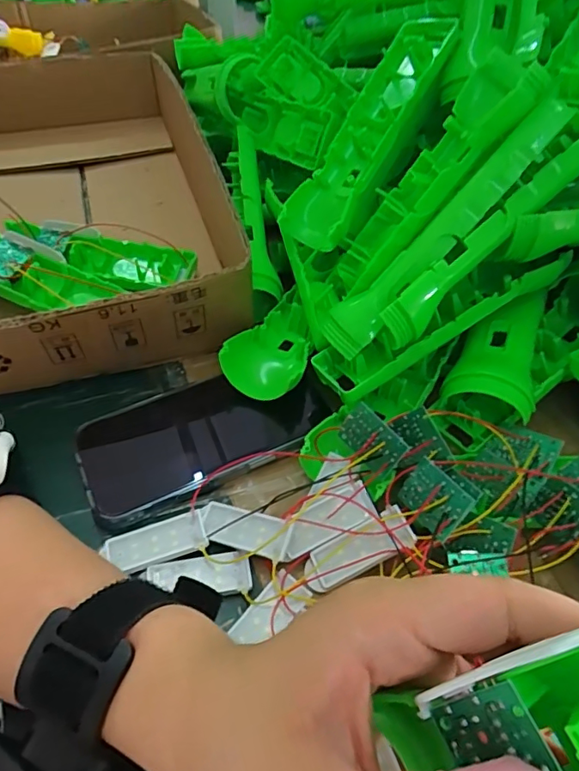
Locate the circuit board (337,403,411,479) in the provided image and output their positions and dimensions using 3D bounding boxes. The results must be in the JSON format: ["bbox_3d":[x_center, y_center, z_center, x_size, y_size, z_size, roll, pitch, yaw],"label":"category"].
[{"bbox_3d":[0.043,0.029,0.267,0.036,0.026,0.005,51,34,18],"label":"circuit board"}]

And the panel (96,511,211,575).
[{"bbox_3d":[-0.069,0.083,0.264,0.050,0.007,0.022,-15,50,-13],"label":"panel"}]

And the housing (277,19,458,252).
[{"bbox_3d":[0.057,-0.168,0.337,0.051,0.039,0.170,33,93,26],"label":"housing"}]

